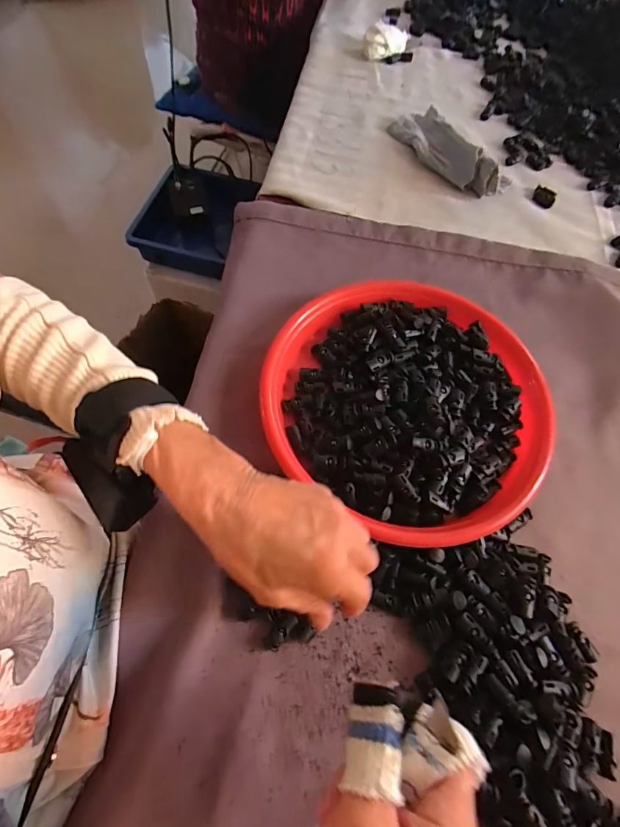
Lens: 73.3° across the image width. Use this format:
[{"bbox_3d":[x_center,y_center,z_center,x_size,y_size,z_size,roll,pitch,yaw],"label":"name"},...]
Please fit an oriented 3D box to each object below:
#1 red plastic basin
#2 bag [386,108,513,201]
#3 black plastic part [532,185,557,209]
[{"bbox_3d":[0.089,-0.015,0.380,0.249,0.036,0.240,1,65,-3],"label":"red plastic basin"},{"bbox_3d":[0.183,-0.349,0.542,0.075,0.042,0.184,-32,71,-17],"label":"bag"},{"bbox_3d":[0.300,-0.277,0.533,0.027,0.012,0.022,19,65,5],"label":"black plastic part"}]

